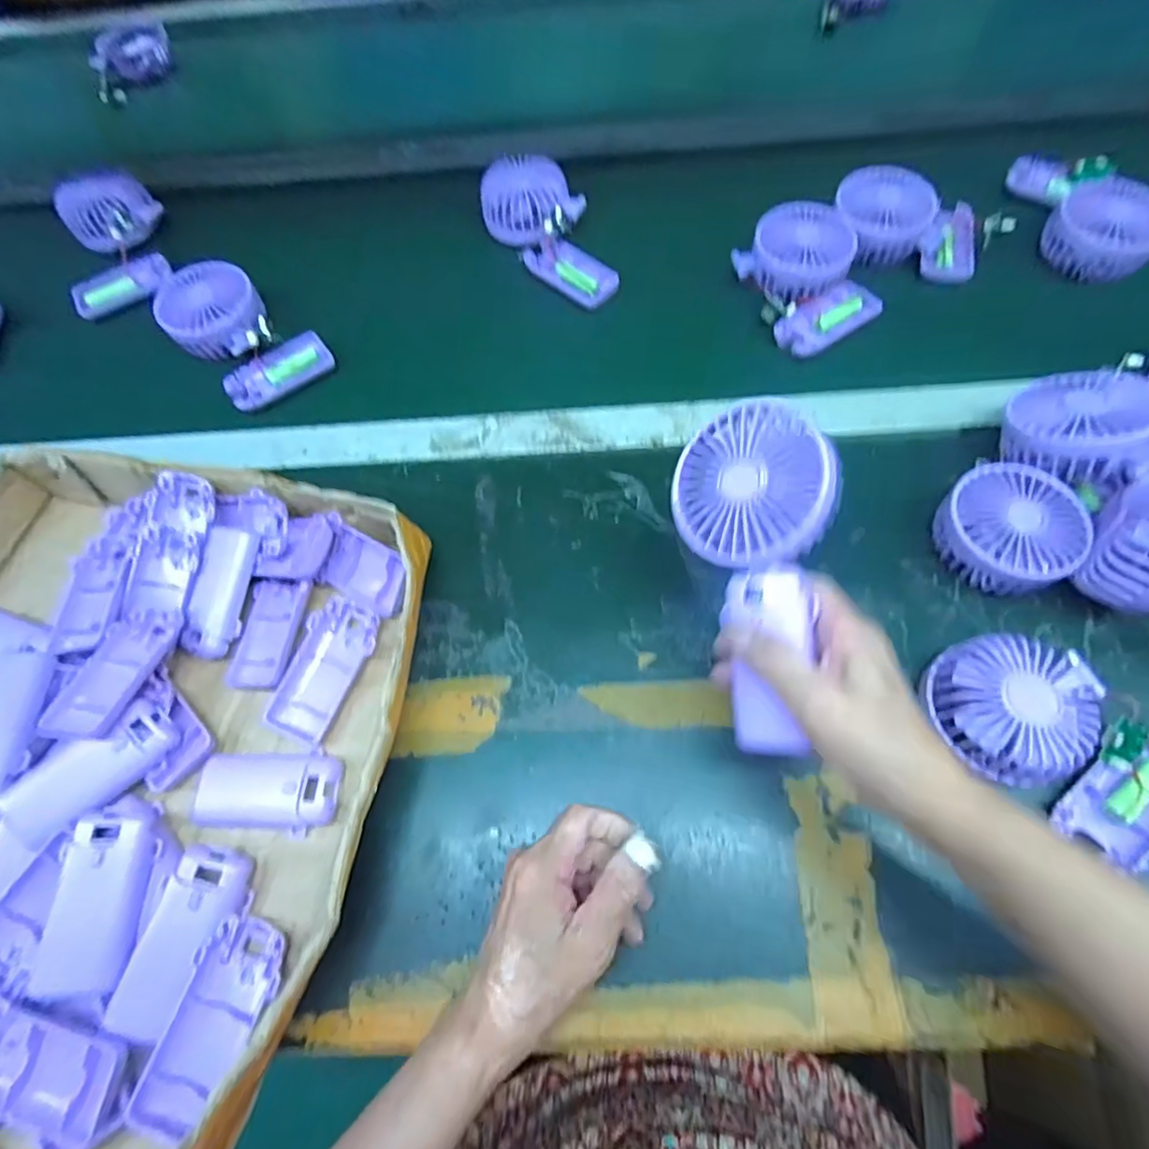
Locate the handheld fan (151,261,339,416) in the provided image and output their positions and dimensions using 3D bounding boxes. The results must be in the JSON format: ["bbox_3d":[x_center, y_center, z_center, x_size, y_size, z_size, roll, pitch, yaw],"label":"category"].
[{"bbox_3d":[-0.308,-0.224,0.532,0.149,0.049,0.092,41,73,20],"label":"handheld fan"}]

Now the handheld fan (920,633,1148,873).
[{"bbox_3d":[0.290,0.096,0.347,0.148,0.047,0.103,40,73,19],"label":"handheld fan"}]

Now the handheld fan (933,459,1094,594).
[{"bbox_3d":[0.300,-0.031,0.406,0.083,0.043,0.083,-1,64,3],"label":"handheld fan"}]

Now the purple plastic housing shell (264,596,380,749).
[{"bbox_3d":[-0.168,0.065,0.396,0.049,0.022,0.092,20,67,12],"label":"purple plastic housing shell"}]

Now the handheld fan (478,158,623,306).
[{"bbox_3d":[-0.020,-0.335,0.568,0.084,0.041,0.179,-32,82,-12],"label":"handheld fan"}]

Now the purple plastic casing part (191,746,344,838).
[{"bbox_3d":[-0.192,0.135,0.365,0.091,0.018,0.048,-3,64,2],"label":"purple plastic casing part"}]

